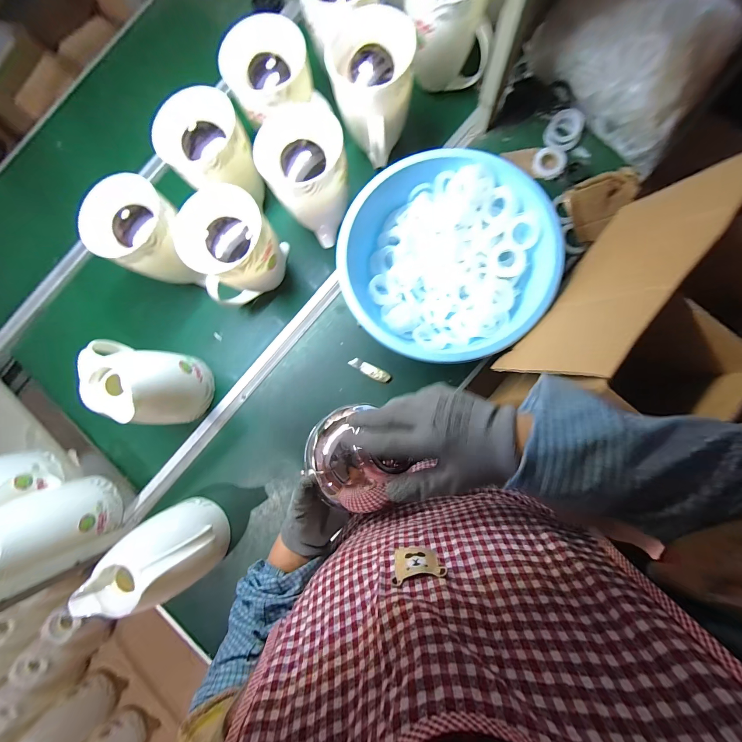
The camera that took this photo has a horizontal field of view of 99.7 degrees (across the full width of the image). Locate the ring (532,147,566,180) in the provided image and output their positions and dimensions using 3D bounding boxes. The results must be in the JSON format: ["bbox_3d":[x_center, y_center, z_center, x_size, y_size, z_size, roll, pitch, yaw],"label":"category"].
[{"bbox_3d":[0.376,-0.438,0.658,0.062,0.020,0.061,-1,84,6],"label":"ring"}]

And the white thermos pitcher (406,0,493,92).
[{"bbox_3d":[0.149,-0.698,0.633,0.159,0.179,0.161,-10,83,5],"label":"white thermos pitcher"}]

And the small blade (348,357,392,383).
[{"bbox_3d":[-0.001,-0.001,0.657,0.094,0.007,0.024,28,88,8],"label":"small blade"}]

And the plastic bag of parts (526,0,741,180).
[{"bbox_3d":[0.492,-0.605,0.589,0.334,0.152,0.210,39,89,9],"label":"plastic bag of parts"}]

